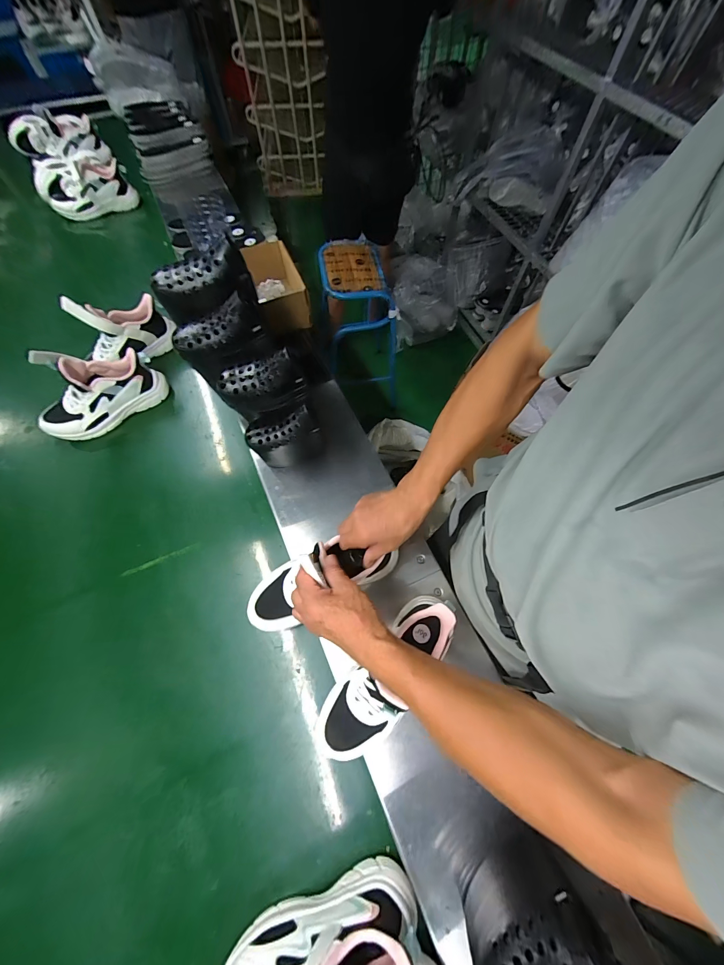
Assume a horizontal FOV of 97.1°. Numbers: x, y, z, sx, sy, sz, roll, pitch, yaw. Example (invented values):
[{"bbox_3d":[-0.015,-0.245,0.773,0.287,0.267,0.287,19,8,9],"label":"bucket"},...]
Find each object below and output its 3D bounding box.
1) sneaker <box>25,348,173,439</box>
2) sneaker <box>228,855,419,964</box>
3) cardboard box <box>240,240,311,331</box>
[{"bbox_3d":[-0.557,-0.194,0.669,0.245,0.168,0.085,-39,71,-20],"label":"sneaker"},{"bbox_3d":[-0.053,0.549,0.352,0.255,0.117,0.090,-19,66,-12],"label":"sneaker"},{"bbox_3d":[-0.211,-0.483,0.815,0.113,0.102,0.248,-19,66,-9],"label":"cardboard box"}]

